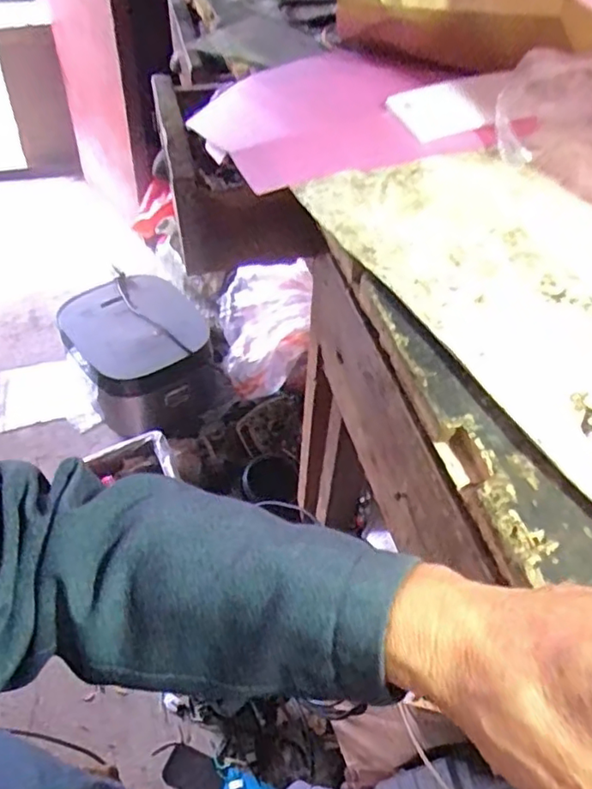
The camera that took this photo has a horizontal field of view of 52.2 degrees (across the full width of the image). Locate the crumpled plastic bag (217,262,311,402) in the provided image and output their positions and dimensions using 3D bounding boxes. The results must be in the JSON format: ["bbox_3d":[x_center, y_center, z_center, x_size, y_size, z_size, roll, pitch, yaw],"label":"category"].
[{"bbox_3d":[-0.066,-0.143,1.289,0.189,0.168,0.238,0,50,-3],"label":"crumpled plastic bag"}]

